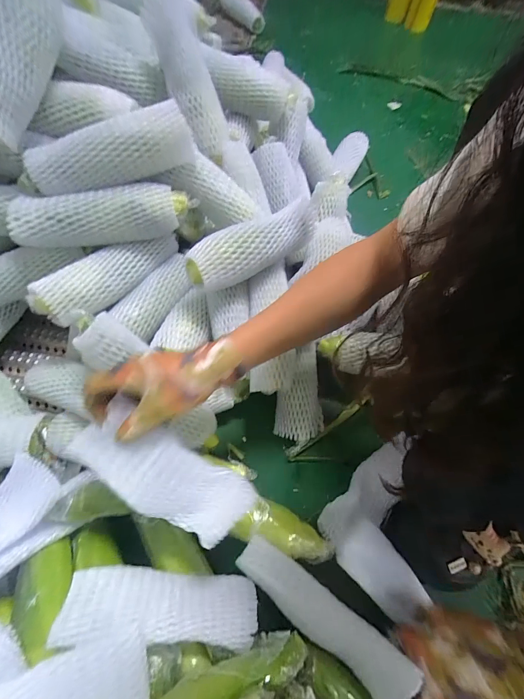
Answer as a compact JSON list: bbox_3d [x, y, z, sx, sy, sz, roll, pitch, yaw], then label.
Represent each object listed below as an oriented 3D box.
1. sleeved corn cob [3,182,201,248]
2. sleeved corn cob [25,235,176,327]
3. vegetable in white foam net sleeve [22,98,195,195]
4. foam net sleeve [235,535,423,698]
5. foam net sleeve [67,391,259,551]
[{"bbox_3d":[-0.213,-0.183,0.426,0.231,0.056,0.062,-10,66,-8],"label":"sleeved corn cob"},{"bbox_3d":[-0.210,-0.109,0.440,0.054,0.048,0.212,39,56,13],"label":"sleeved corn cob"},{"bbox_3d":[-0.196,-0.258,0.402,0.212,0.068,0.056,-24,69,-14],"label":"vegetable in white foam net sleeve"},{"bbox_3d":[0.067,0.302,0.357,0.208,0.042,0.062,32,67,18],"label":"foam net sleeve"},{"bbox_3d":[-0.096,0.127,0.311,0.176,0.044,0.076,35,66,-12],"label":"foam net sleeve"}]

